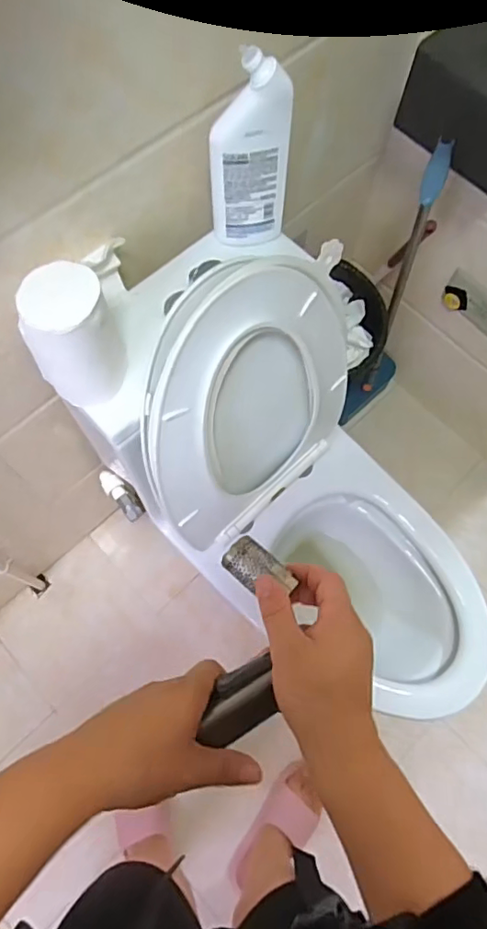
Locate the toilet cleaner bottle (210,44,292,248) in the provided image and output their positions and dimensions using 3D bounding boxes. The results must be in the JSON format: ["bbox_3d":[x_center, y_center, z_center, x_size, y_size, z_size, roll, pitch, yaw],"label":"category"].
[{"bbox_3d":[0.008,-0.347,0.630,0.091,0.210,0.044,1,69,-1],"label":"toilet cleaner bottle"}]

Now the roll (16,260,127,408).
[{"bbox_3d":[-0.180,-0.133,0.590,0.085,0.135,0.092,1,69,-1],"label":"roll"}]

